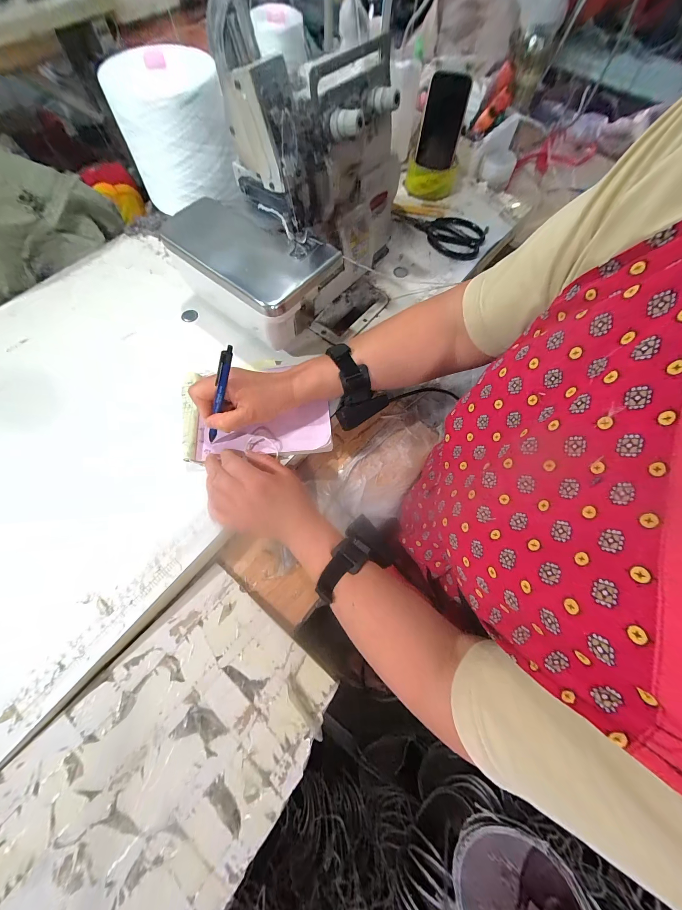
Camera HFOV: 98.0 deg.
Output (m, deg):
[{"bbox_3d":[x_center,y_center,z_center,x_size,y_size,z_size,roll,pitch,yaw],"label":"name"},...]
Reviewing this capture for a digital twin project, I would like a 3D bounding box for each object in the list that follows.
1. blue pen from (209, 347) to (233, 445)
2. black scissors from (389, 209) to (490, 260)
[{"bbox_3d":[-0.142,-0.064,0.348,0.012,0.138,0.011,47,44,16],"label":"blue pen"},{"bbox_3d":[0.180,-0.419,0.560,0.180,0.013,0.101,19,70,7],"label":"black scissors"}]

